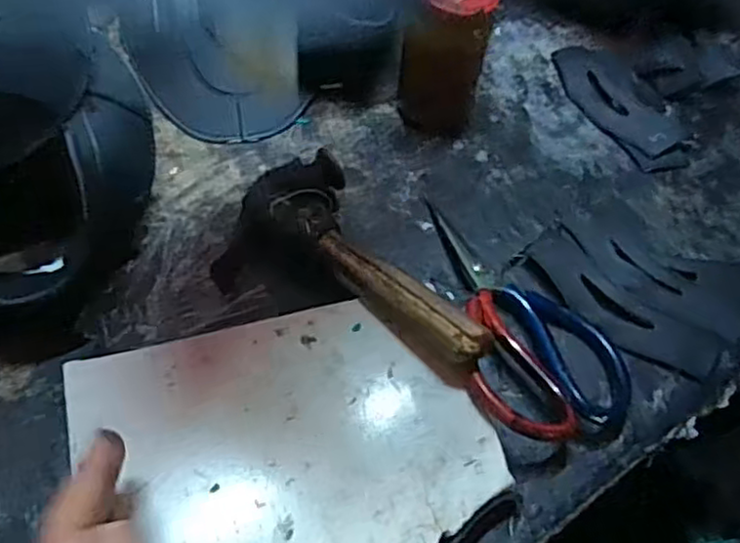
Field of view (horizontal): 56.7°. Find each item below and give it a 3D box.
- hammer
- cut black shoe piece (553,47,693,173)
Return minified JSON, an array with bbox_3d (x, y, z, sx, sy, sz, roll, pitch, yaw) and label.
[{"bbox_3d":[-0.007,-0.003,0.429,0.074,0.046,0.188,-30,62,-24],"label":"hammer"},{"bbox_3d":[0.203,-0.138,0.557,0.063,0.013,0.144,-17,57,-17],"label":"cut black shoe piece"}]

